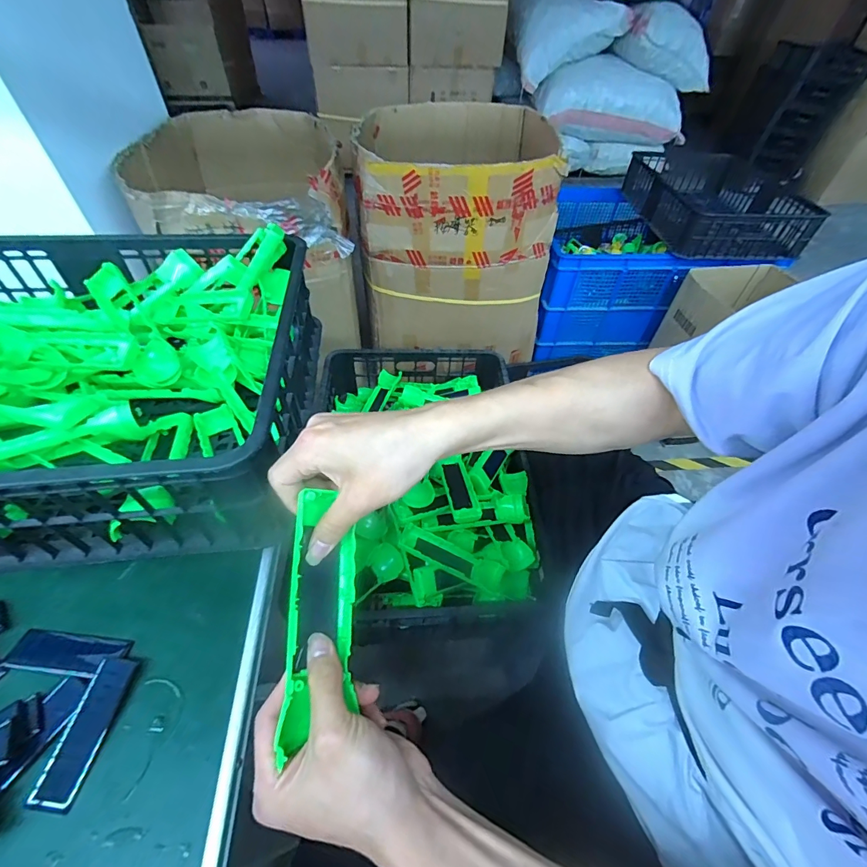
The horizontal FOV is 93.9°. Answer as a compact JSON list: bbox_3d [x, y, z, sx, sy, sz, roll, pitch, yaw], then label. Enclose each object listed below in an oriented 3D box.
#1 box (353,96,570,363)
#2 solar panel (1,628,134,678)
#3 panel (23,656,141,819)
[{"bbox_3d":[0.074,-0.685,1.383,0.574,0.572,0.607,0,50,-4],"label":"box"},{"bbox_3d":[-0.303,0.181,0.336,0.094,0.004,0.031,6,43,4],"label":"solar panel"},{"bbox_3d":[-0.259,0.220,0.302,0.029,0.005,0.090,12,54,-7],"label":"panel"}]

